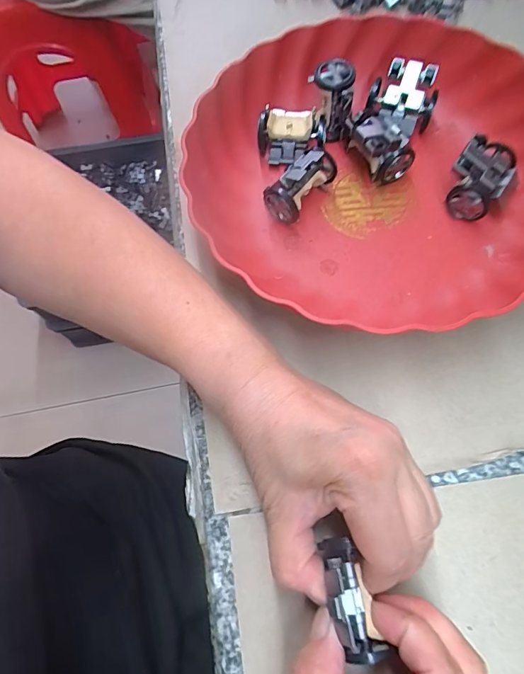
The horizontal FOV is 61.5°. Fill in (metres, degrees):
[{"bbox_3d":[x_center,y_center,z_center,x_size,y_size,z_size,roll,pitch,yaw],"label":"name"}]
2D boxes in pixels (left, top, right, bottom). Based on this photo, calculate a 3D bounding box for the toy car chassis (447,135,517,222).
[{"bbox_3d":[0.147,-0.107,0.298,0.034,0.033,0.051,36,74,16],"label":"toy car chassis"}]

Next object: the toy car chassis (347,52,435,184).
[{"bbox_3d":[0.093,-0.156,0.320,0.053,0.034,0.086,22,70,11],"label":"toy car chassis"}]

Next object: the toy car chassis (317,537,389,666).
[{"bbox_3d":[0.038,0.113,0.191,0.018,0.013,0.048,-14,68,-3],"label":"toy car chassis"}]

